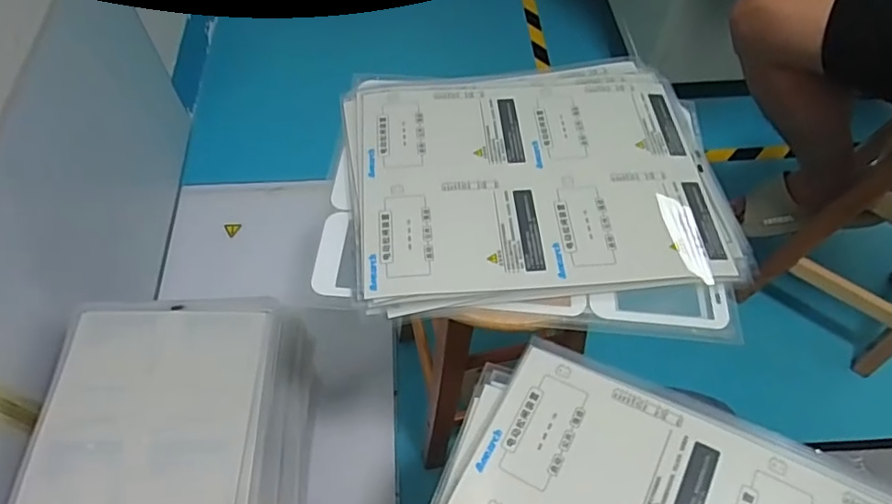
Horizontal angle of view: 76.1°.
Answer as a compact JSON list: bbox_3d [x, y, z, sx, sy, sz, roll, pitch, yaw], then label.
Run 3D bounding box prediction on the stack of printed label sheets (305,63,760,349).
[{"bbox_3d":[0.089,-0.081,0.627,0.418,0.038,0.343,5,56,-1],"label":"stack of printed label sheets"}]

